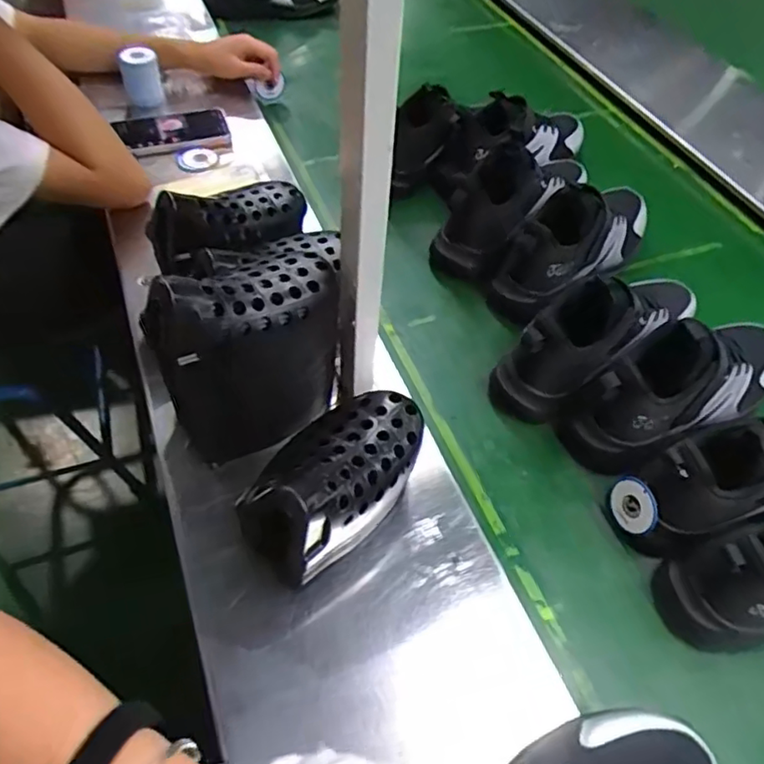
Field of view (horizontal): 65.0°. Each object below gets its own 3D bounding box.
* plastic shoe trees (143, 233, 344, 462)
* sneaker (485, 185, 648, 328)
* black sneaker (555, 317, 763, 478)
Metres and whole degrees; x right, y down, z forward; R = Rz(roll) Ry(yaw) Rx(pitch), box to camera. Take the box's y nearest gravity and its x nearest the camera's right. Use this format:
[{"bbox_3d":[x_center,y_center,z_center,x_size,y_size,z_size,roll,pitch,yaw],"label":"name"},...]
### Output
[{"bbox_3d":[-0.095,-0.022,0.468,0.144,0.184,0.067,-23,58,-20],"label":"plastic shoe trees"},{"bbox_3d":[0.230,-0.171,0.689,0.253,0.126,0.083,-32,60,-24],"label":"sneaker"},{"bbox_3d":[0.295,-0.006,0.573,0.249,0.118,0.085,-25,58,-20],"label":"black sneaker"}]

